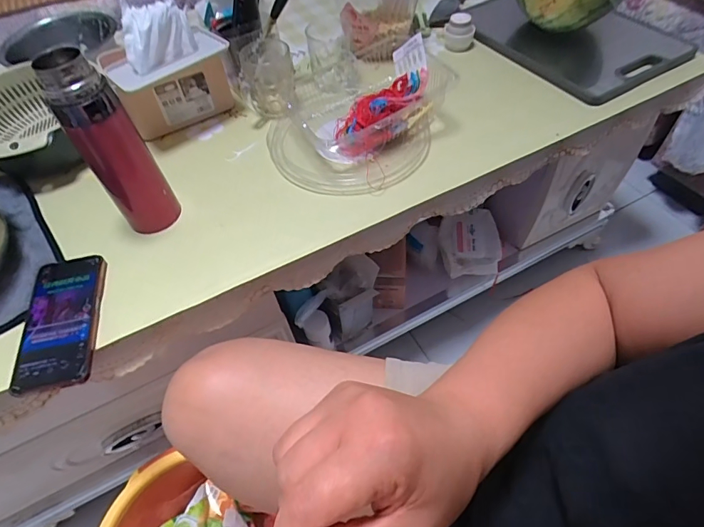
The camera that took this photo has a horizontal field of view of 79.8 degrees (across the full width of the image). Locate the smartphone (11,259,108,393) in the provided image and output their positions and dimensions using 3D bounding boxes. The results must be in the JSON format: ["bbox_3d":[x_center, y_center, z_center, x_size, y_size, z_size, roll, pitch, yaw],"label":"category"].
[{"bbox_3d":[-0.325,0.060,0.472,0.081,0.009,0.162,-13,54,-5],"label":"smartphone"}]

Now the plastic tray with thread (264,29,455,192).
[{"bbox_3d":[0.006,-0.224,0.612,0.242,0.084,0.259,12,56,13],"label":"plastic tray with thread"}]

